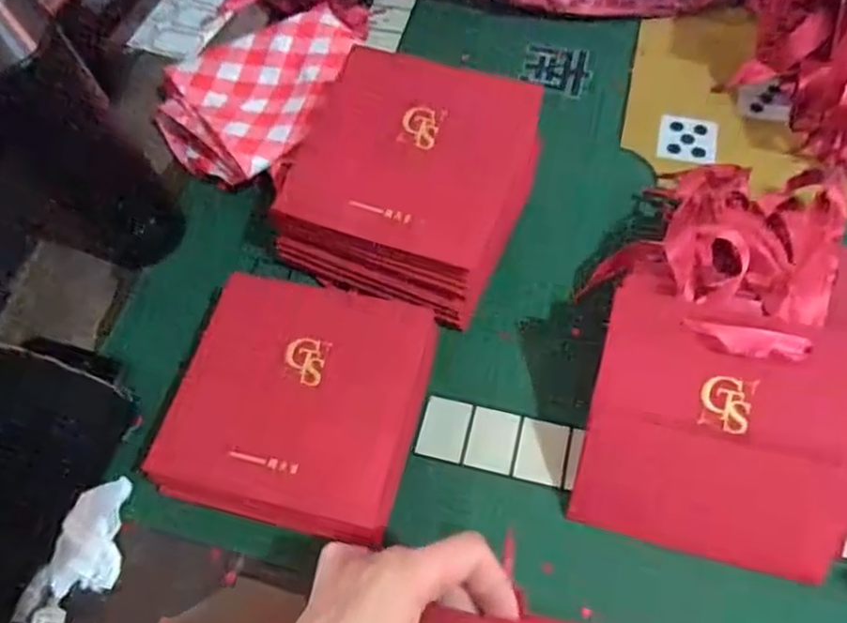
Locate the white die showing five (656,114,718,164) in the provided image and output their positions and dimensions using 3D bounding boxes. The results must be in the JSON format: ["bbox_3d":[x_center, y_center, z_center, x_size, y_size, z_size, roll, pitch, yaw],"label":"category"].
[{"bbox_3d":[0.208,-0.136,0.536,0.044,0.004,0.046,13,62,9],"label":"white die showing five"}]

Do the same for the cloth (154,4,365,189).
[{"bbox_3d":[-0.135,-0.181,0.556,0.132,0.034,0.174,14,62,10],"label":"cloth"}]

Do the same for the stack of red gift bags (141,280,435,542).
[{"bbox_3d":[-0.077,0.054,0.425,0.141,0.044,0.145,11,62,8],"label":"stack of red gift bags"}]

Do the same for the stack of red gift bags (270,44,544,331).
[{"bbox_3d":[-0.010,-0.082,0.469,0.145,0.088,0.158,18,63,12],"label":"stack of red gift bags"}]

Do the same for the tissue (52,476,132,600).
[{"bbox_3d":[-0.199,0.132,0.405,0.034,0.023,0.064,-3,61,1],"label":"tissue"}]

